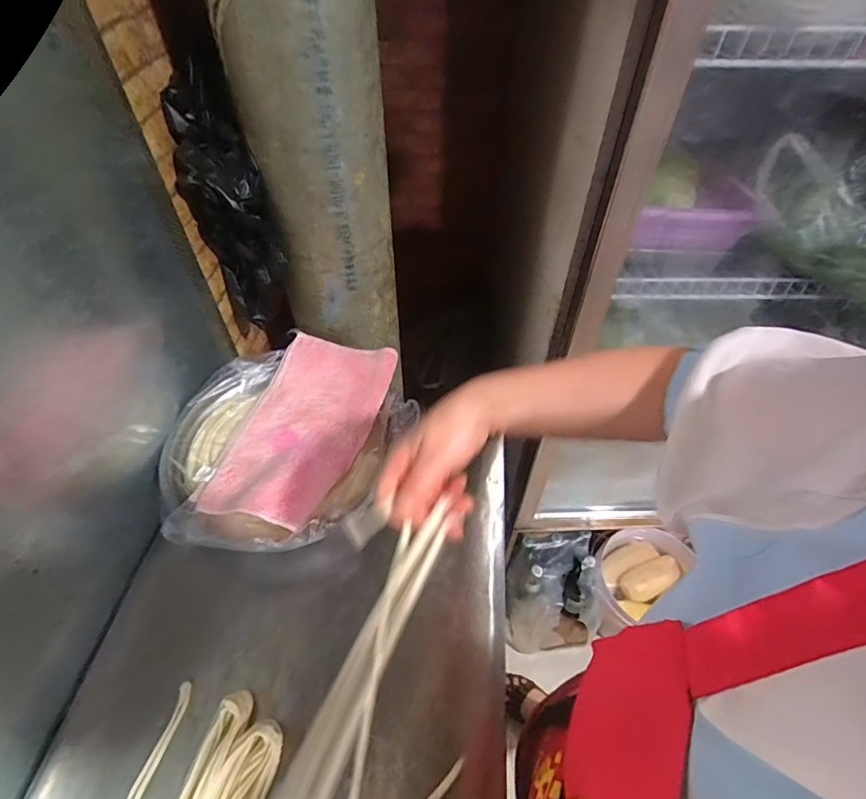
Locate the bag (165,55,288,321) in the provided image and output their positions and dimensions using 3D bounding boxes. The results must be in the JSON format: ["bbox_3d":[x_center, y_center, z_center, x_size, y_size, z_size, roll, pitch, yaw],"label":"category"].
[{"bbox_3d":[-0.250,-0.222,0.592,0.087,0.286,0.098,-24,53,-19],"label":"bag"}]

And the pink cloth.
[{"bbox_3d":[-0.146,0.023,0.551,0.142,0.018,0.255,10,48,10],"label":"pink cloth"}]

